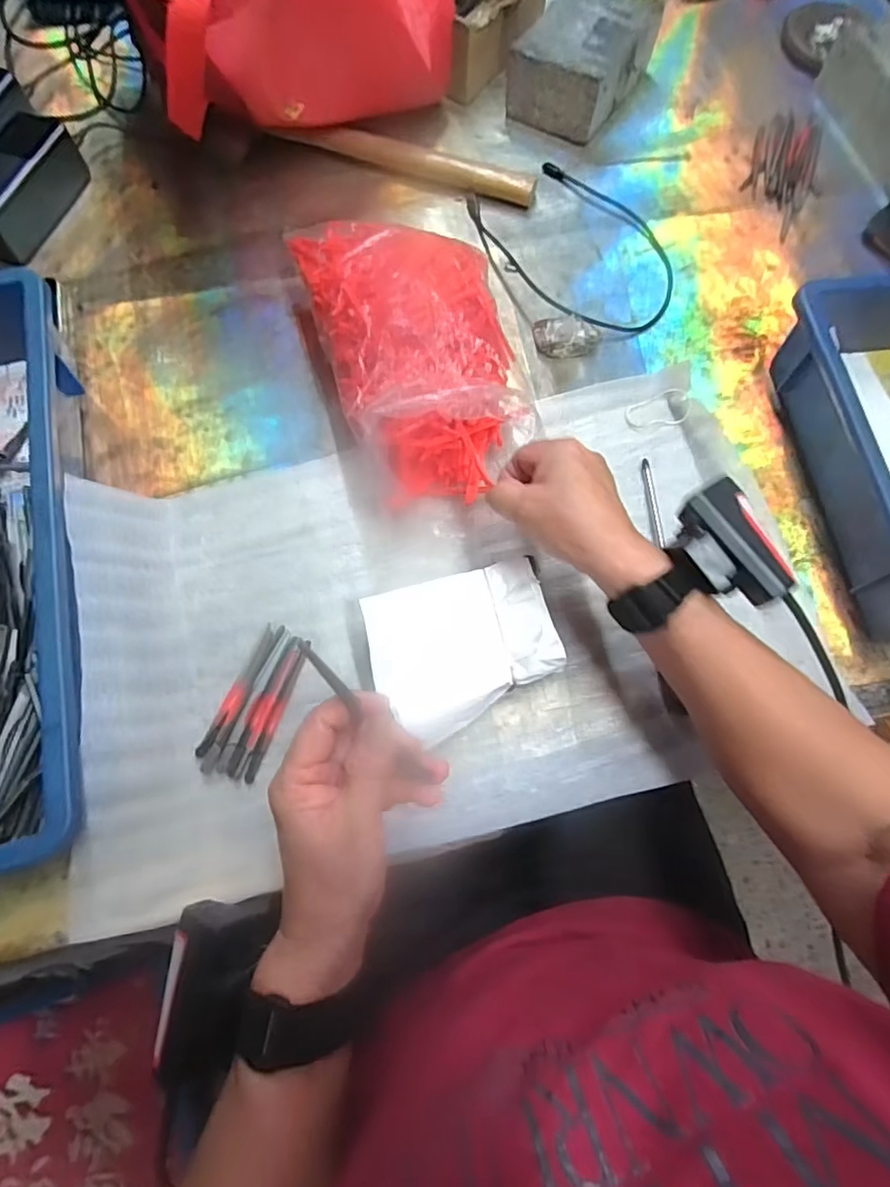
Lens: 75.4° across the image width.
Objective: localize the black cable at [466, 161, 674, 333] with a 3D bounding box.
[{"bbox_3d":[0.131,-0.331,0.552,0.146,0.011,0.211,-31,74,-12],"label":"black cable"}]

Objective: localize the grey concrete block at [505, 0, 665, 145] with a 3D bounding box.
[{"bbox_3d":[0.145,-0.556,0.603,0.099,0.065,0.157,30,72,9],"label":"grey concrete block"}]

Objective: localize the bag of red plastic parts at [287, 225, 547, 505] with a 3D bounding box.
[{"bbox_3d":[-0.023,-0.194,0.451,0.133,0.088,0.228,-17,71,-7],"label":"bag of red plastic parts"}]

